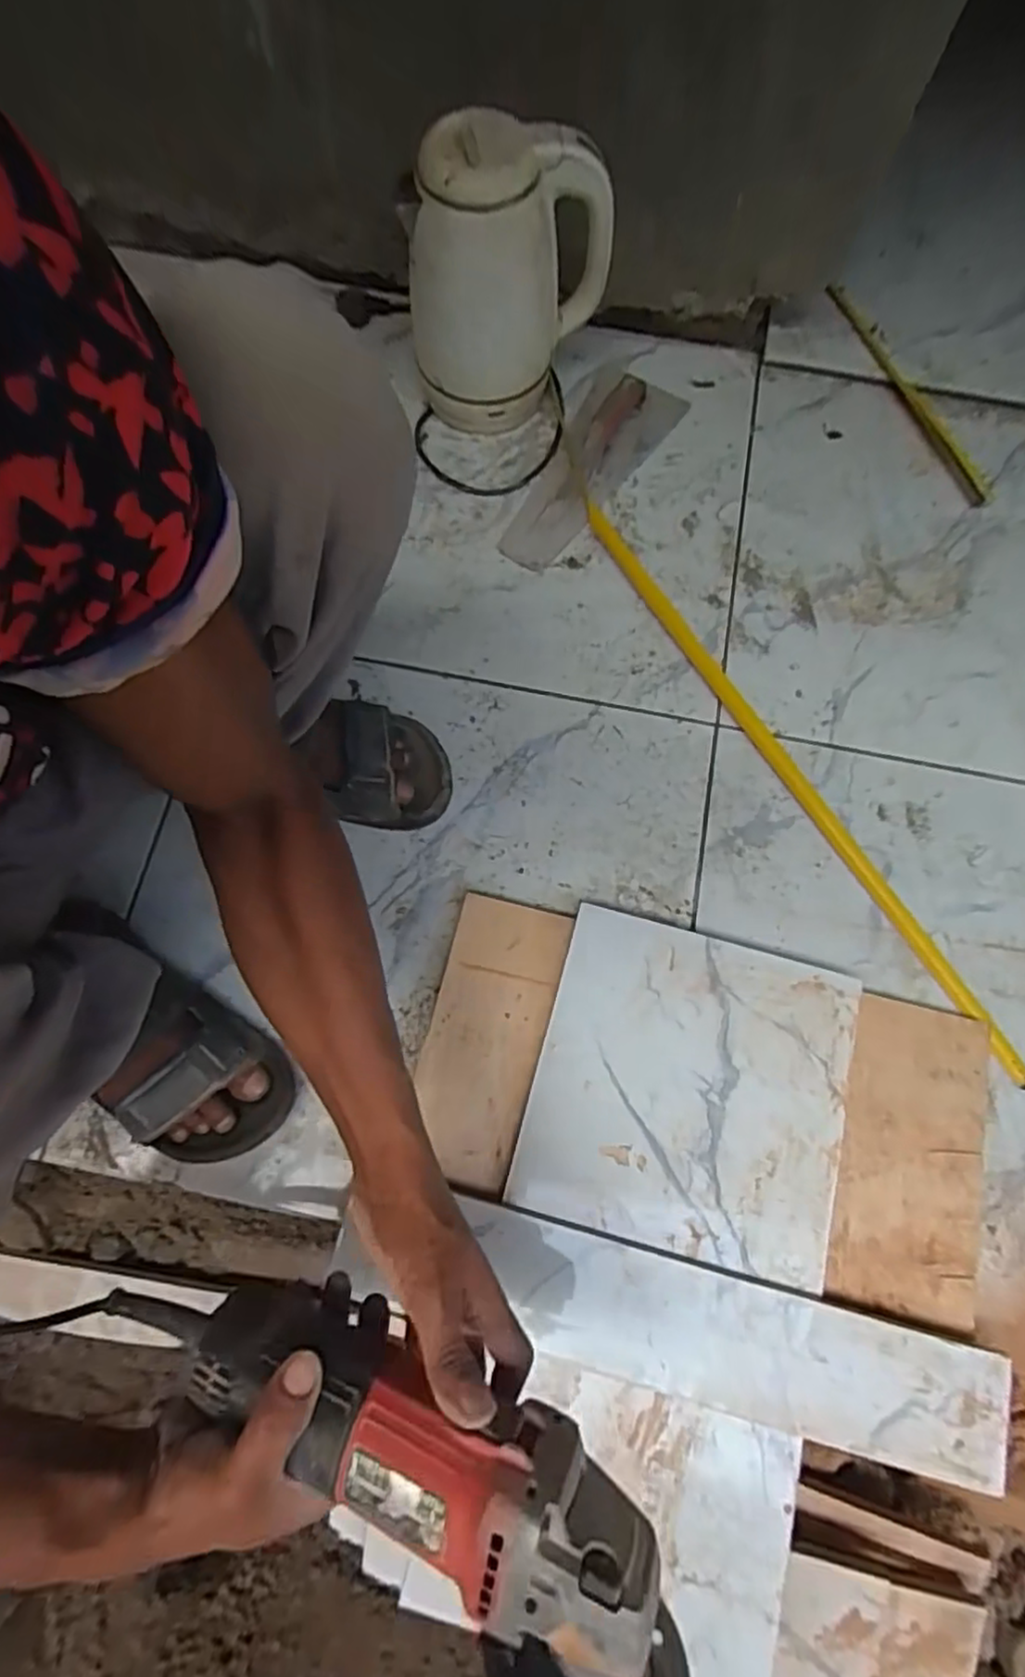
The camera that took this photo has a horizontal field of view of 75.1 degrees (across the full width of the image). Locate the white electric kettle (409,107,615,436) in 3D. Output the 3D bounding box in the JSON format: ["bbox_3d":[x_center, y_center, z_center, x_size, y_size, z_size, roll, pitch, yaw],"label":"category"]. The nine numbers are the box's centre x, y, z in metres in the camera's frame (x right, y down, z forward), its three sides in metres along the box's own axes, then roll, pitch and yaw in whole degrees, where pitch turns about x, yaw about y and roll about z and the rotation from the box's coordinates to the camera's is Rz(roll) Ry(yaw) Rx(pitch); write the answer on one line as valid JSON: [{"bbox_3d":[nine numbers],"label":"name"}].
[{"bbox_3d":[-0.002,-0.540,0.664,0.172,0.228,0.128,10,73,2],"label":"white electric kettle"}]

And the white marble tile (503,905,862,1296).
[{"bbox_3d":[0.146,0.201,0.543,0.245,0.010,0.242,15,74,3],"label":"white marble tile"}]

